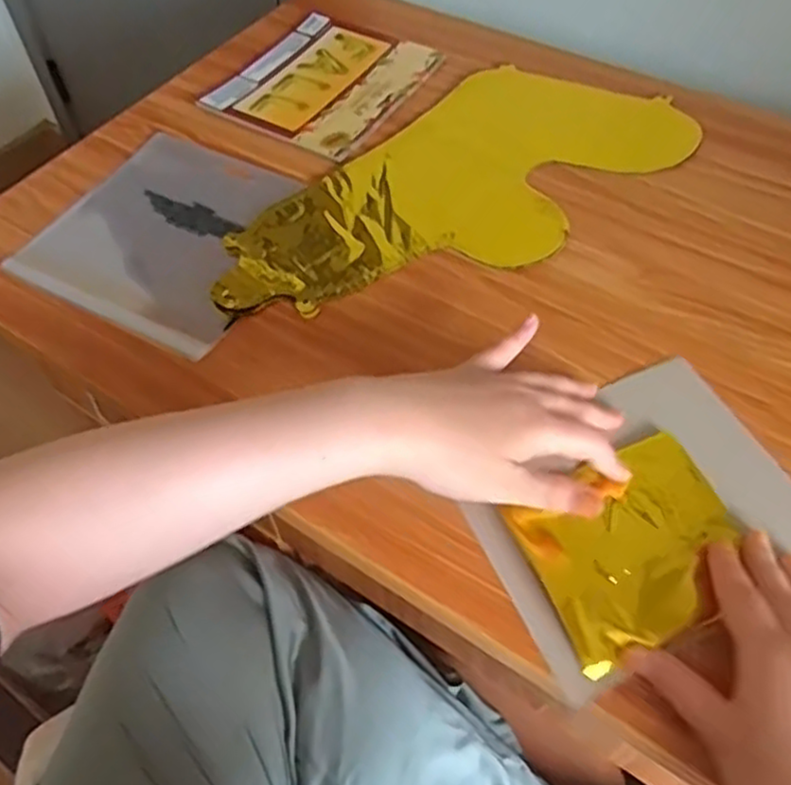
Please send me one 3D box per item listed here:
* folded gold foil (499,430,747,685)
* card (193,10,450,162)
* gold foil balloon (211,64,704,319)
[{"bbox_3d":[0.137,0.087,0.421,0.125,0.007,0.103,-24,57,-14],"label":"folded gold foil"},{"bbox_3d":[-0.067,-0.305,0.714,0.163,0.005,0.185,28,61,18],"label":"card"},{"bbox_3d":[0.048,-0.169,0.605,0.406,0.017,0.192,-36,61,-21],"label":"gold foil balloon"}]

